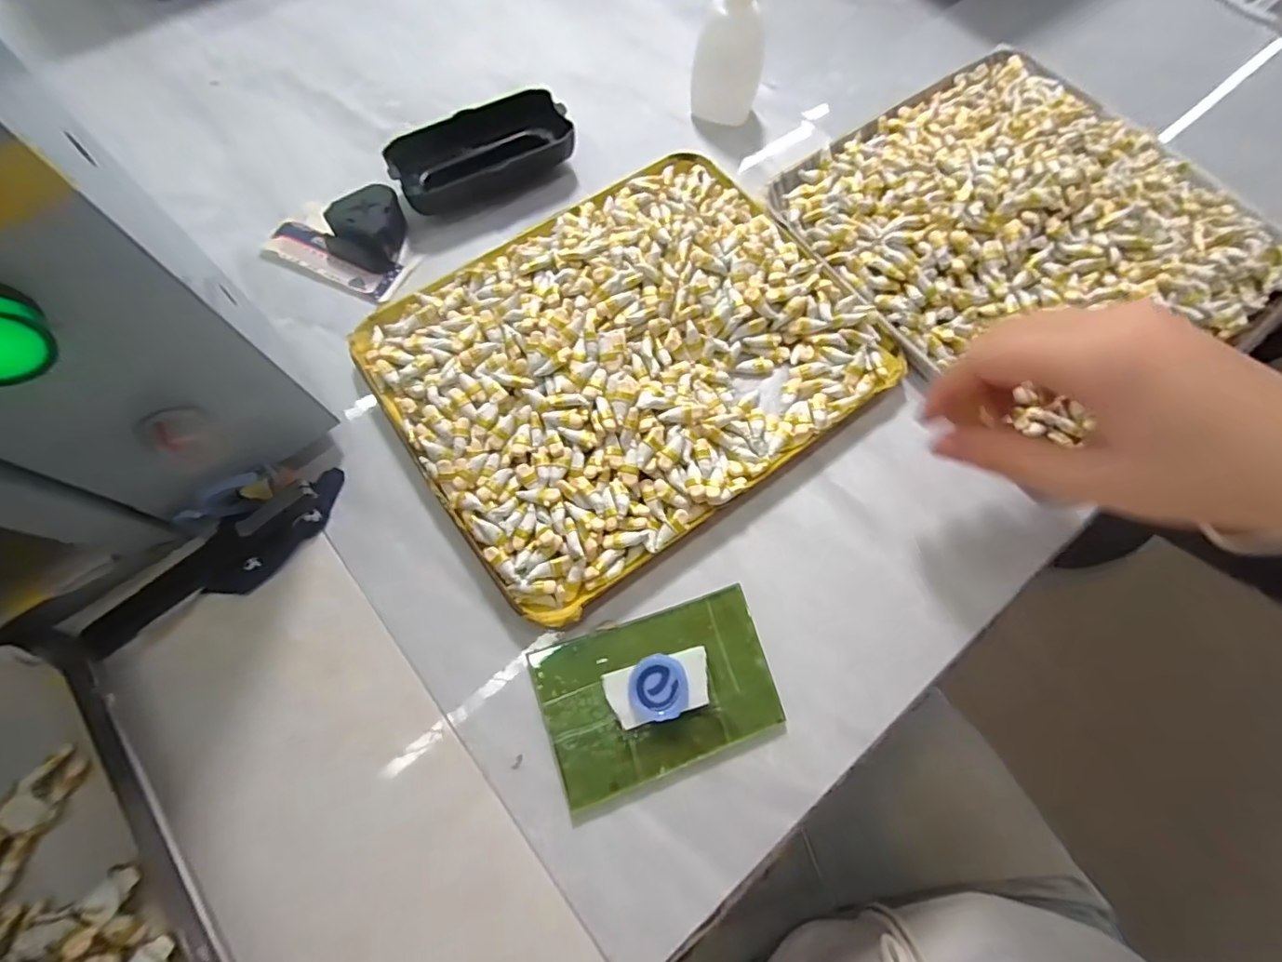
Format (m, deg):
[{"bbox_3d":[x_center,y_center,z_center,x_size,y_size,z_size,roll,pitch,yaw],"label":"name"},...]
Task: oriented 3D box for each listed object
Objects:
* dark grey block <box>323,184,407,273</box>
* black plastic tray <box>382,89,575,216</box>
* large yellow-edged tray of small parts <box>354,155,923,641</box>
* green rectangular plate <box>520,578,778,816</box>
[{"bbox_3d":[-0.162,-0.152,0.327,0.041,0.024,0.045,21,74,7],"label":"dark grey block"},{"bbox_3d":[-0.099,-0.206,0.349,0.109,0.031,0.045,-27,74,-7],"label":"black plastic tray"},{"bbox_3d":[-0.008,-0.072,0.297,0.241,0.027,0.197,-35,75,-10],"label":"large yellow-edged tray of small parts"},{"bbox_3d":[0.008,0.094,0.248,0.102,0.005,0.065,-18,73,-5],"label":"green rectangular plate"}]

